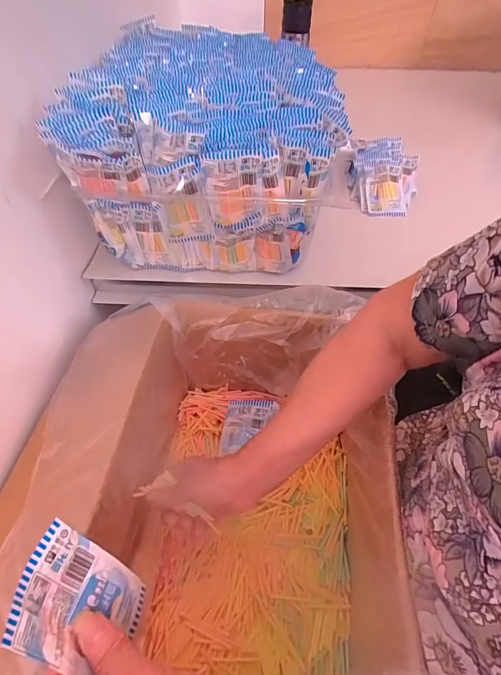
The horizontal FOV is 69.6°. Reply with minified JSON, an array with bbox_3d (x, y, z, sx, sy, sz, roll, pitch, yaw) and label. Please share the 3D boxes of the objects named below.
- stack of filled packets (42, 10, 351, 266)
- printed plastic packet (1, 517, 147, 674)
[{"bbox_3d":[-0.049,-0.289,0.545,0.318,0.198,0.410,-1,49,-2],"label":"stack of filled packets"},{"bbox_3d":[-0.102,0.168,0.224,0.009,0.094,0.063,-25,29,16],"label":"printed plastic packet"}]

